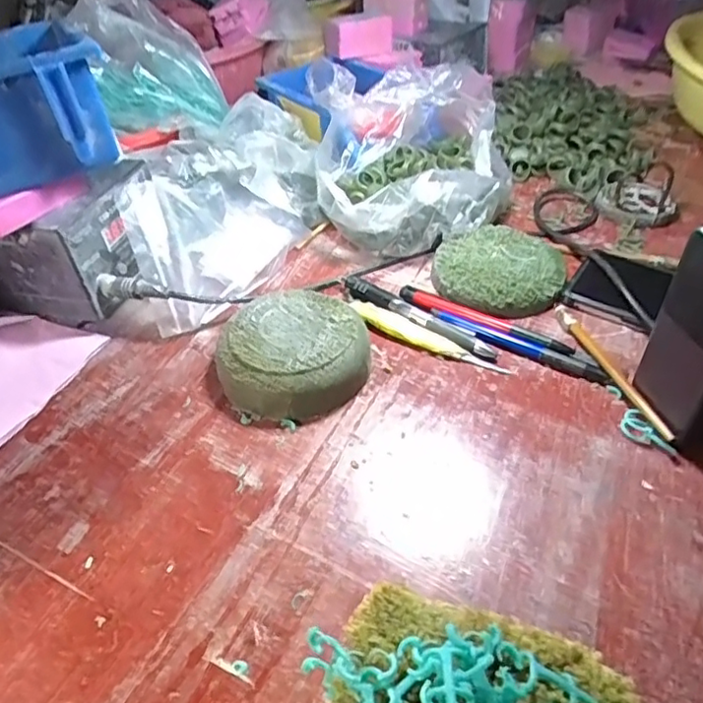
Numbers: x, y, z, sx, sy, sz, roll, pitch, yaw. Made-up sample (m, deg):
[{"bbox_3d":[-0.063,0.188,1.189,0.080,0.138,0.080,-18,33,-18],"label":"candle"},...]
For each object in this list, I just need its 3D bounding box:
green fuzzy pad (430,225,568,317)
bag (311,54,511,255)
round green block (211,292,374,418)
[{"bbox_3d":[0.122,-0.068,0.503,0.104,0.023,0.101,11,44,14],"label":"green fuzzy pad"},{"bbox_3d":[0.057,-0.188,0.575,0.177,0.111,0.195,-3,42,-1],"label":"bag"},{"bbox_3d":[-0.040,0.003,0.429,0.095,0.038,0.095,-1,42,1],"label":"round green block"}]

